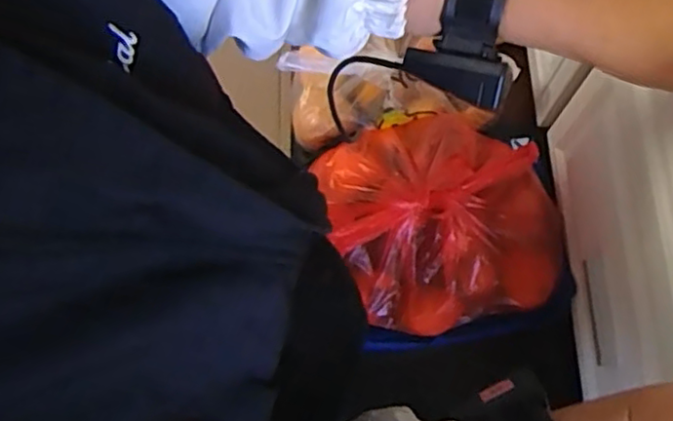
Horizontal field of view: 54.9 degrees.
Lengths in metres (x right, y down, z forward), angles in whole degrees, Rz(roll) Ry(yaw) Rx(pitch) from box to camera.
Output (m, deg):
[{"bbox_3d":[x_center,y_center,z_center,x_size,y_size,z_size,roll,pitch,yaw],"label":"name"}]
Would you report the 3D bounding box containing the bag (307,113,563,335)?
[{"bbox_3d":[0.119,0.005,0.703,0.230,0.117,0.230,-23,73,-7],"label":"bag"}]

